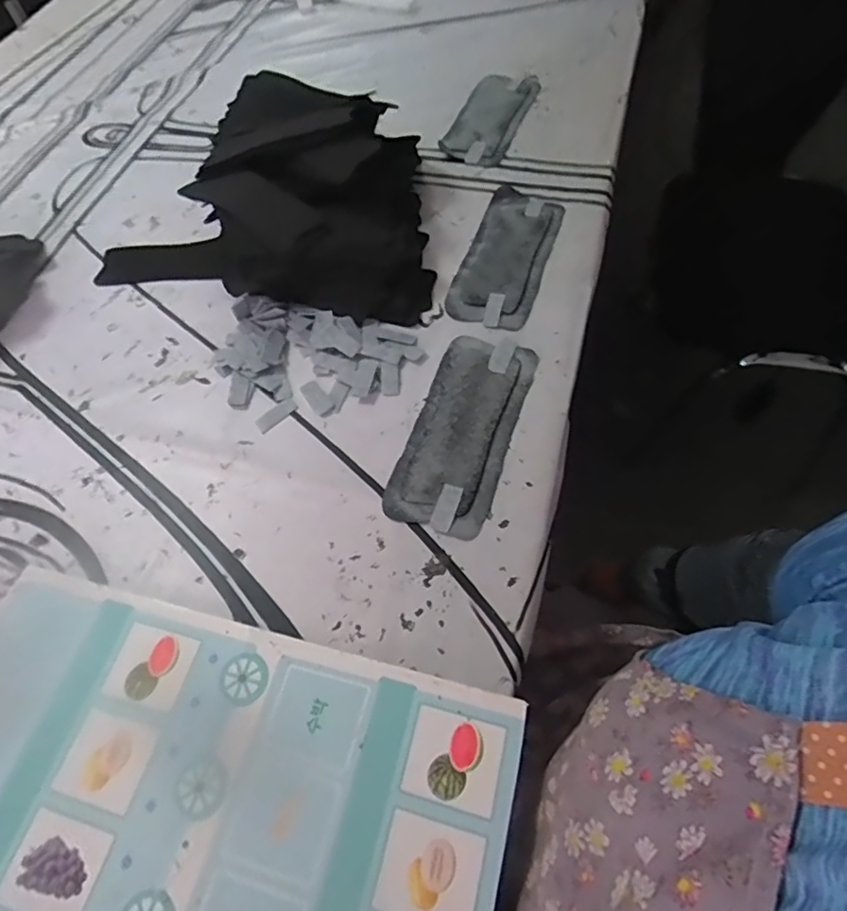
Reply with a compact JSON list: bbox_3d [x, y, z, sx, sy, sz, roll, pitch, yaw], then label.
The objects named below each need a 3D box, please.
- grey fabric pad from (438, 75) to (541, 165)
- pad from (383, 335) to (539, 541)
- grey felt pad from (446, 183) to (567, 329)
[{"bbox_3d":[0.101,-0.521,0.859,0.100,0.009,0.238,18,62,14],"label":"grey fabric pad"},{"bbox_3d":[0.041,-0.030,0.571,0.098,0.010,0.233,16,62,13],"label":"pad"},{"bbox_3d":[0.104,-0.252,0.697,0.098,0.013,0.235,15,62,13],"label":"grey felt pad"}]

